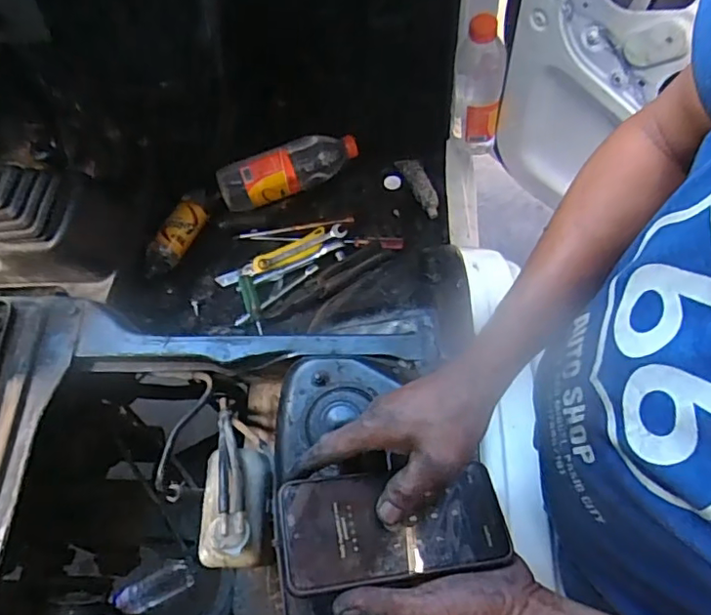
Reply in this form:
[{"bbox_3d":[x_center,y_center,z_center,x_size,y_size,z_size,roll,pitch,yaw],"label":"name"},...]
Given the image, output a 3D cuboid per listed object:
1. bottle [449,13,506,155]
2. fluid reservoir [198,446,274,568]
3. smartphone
[{"bbox_3d":[0.197,-0.348,0.909,0.070,0.251,0.070,-4,62,1],"label":"bottle"},{"bbox_3d":[-0.142,0.238,0.688,0.083,0.079,0.140,-2,62,3],"label":"fluid reservoir"},{"bbox_3d":[0.029,0.157,0.417,0.167,0.005,0.077,-2,52,-14],"label":"smartphone"}]

